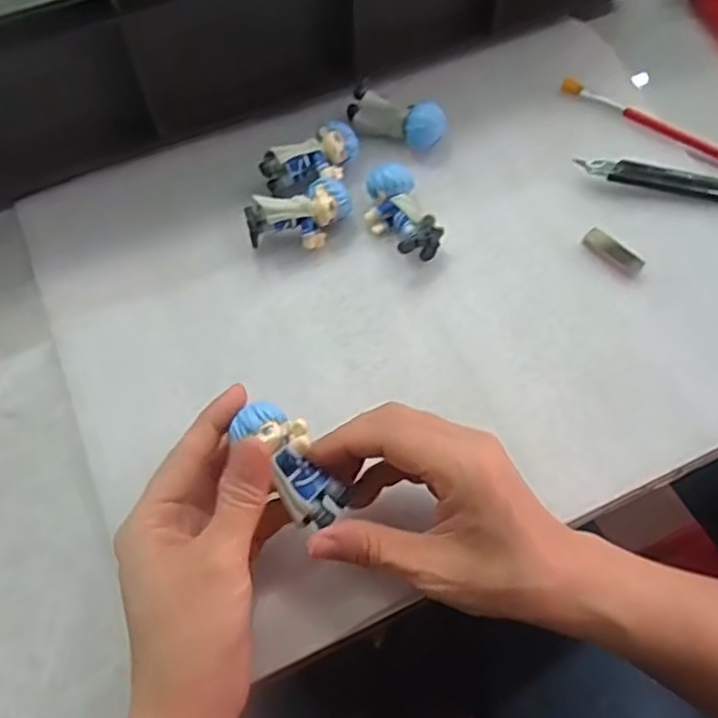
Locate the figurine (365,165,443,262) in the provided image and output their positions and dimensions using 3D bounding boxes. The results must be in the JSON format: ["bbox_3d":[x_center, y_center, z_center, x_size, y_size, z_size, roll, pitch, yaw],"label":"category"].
[{"bbox_3d":[0.025,-0.085,0.416,0.031,0.027,0.058,-25,66,-12],"label":"figurine"}]

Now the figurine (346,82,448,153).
[{"bbox_3d":[0.024,-0.151,0.448,0.063,0.027,0.024,17,64,9],"label":"figurine"}]

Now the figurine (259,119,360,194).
[{"bbox_3d":[-0.026,-0.119,0.431,0.060,0.027,0.036,-34,68,-16],"label":"figurine"}]

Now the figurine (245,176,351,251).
[{"bbox_3d":[-0.034,-0.083,0.411,0.060,0.030,0.028,-26,66,-12],"label":"figurine"}]

